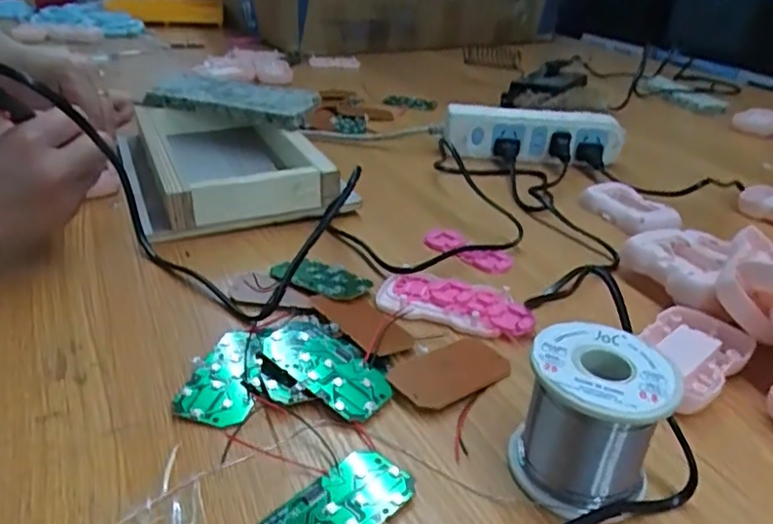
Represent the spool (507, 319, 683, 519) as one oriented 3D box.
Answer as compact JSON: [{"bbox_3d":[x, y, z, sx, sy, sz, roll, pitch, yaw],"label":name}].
[{"bbox_3d":[0.092,0.071,0.277,0.059,0.064,0.058,15,31,20],"label":"spool"}]

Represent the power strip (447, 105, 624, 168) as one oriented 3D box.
[{"bbox_3d":[0.161,-0.138,0.668,0.192,0.048,0.037,2,29,-2],"label":"power strip"}]

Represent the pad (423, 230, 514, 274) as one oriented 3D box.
[{"bbox_3d":[0.062,-0.009,0.479,0.072,0.013,0.034,18,32,24],"label":"pad"}]

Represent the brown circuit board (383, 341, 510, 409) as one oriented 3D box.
[{"bbox_3d":[0.036,0.061,0.348,0.071,0.005,0.038,-19,36,-34],"label":"brown circuit board"}]

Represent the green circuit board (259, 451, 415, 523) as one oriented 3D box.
[{"bbox_3d":[-0.022,0.106,0.261,0.037,0.005,0.073,27,37,35],"label":"green circuit board"}]

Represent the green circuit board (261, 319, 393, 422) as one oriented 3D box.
[{"bbox_3d":[-0.033,0.056,0.336,0.078,0.005,0.041,33,40,26],"label":"green circuit board"}]

